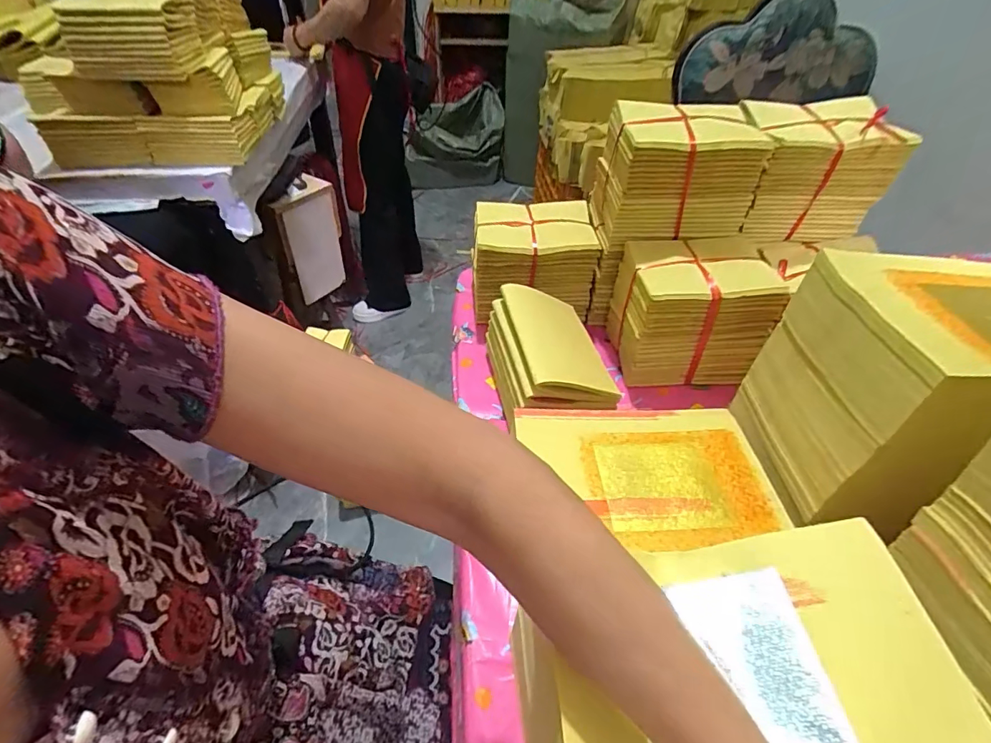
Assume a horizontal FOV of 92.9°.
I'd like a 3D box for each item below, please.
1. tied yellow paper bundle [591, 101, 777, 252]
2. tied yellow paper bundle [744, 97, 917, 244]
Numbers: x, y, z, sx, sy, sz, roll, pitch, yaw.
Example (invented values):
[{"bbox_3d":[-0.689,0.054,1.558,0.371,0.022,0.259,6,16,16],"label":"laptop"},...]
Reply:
[{"bbox_3d":[0.219,-0.240,0.589,0.166,0.157,0.113,0,46,-2],"label":"tied yellow paper bundle"},{"bbox_3d":[0.383,-0.238,0.590,0.166,0.147,0.099,1,46,-1],"label":"tied yellow paper bundle"}]

